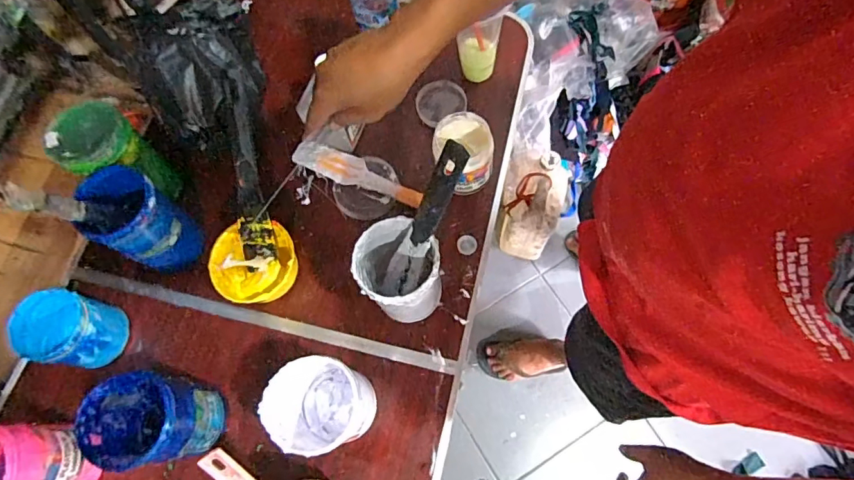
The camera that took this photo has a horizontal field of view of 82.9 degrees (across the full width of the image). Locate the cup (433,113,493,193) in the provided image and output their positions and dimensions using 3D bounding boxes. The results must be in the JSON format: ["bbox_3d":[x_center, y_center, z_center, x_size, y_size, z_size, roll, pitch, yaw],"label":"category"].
[{"bbox_3d":[0.051,-0.119,0.700,0.078,0.092,0.087,-16,71,-3],"label":"cup"}]

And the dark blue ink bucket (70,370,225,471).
[{"bbox_3d":[-0.312,0.209,0.562,0.099,0.122,0.095,-8,71,-1],"label":"dark blue ink bucket"}]

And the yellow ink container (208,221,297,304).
[{"bbox_3d":[-0.235,0.039,0.669,0.110,0.072,0.103,-1,71,2],"label":"yellow ink container"}]

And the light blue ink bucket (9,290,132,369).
[{"bbox_3d":[-0.465,0.118,0.635,0.086,0.097,0.087,-1,71,2],"label":"light blue ink bucket"}]

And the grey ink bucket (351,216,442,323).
[{"bbox_3d":[-0.035,0.050,0.614,0.096,0.161,0.089,-1,71,2],"label":"grey ink bucket"}]

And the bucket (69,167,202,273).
[{"bbox_3d":[-0.381,-0.021,0.654,0.109,0.126,0.099,35,76,13],"label":"bucket"}]

